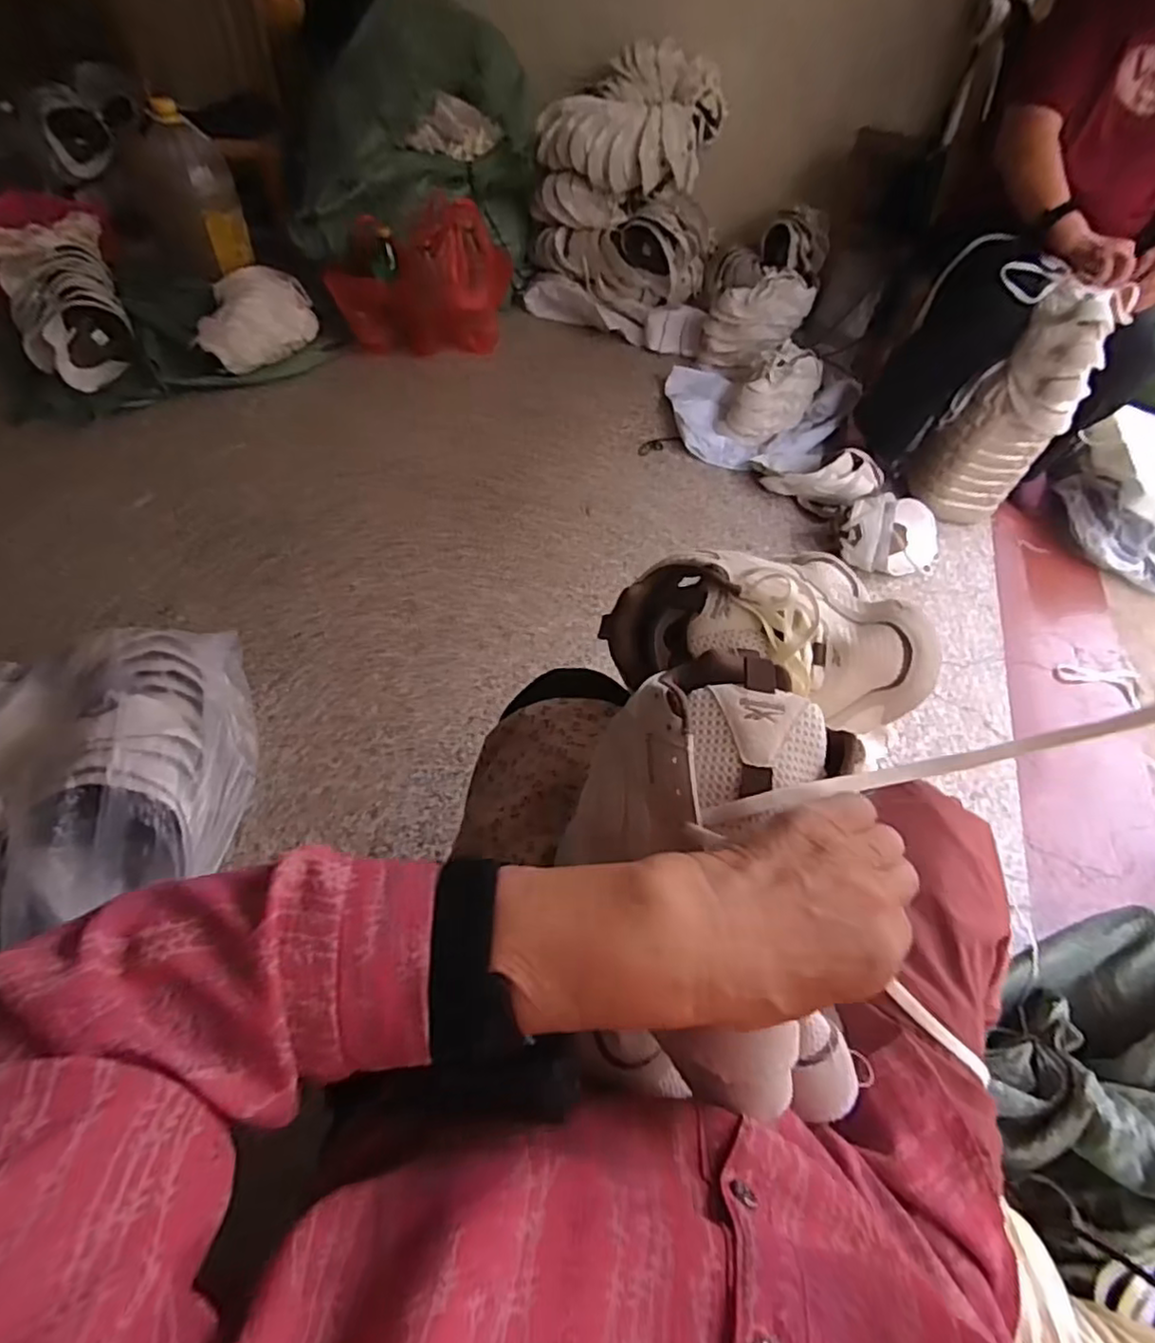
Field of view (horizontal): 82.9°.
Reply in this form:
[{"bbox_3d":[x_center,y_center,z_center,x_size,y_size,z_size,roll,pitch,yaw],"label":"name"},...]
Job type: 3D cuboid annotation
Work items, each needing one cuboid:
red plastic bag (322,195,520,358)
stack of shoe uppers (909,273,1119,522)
[{"bbox_3d":[-0.368,-0.934,1.551,0.369,0.246,0.235,9,54,1],"label":"red plastic bag"},{"bbox_3d":[0.811,-0.491,1.233,0.187,0.390,0.130,16,54,6],"label":"stack of shoe uppers"}]

